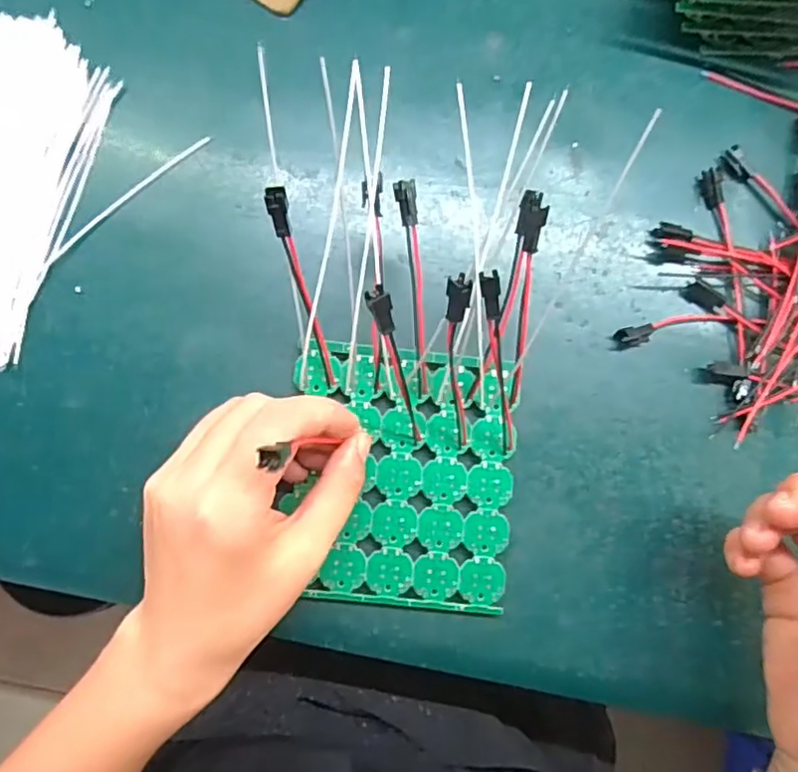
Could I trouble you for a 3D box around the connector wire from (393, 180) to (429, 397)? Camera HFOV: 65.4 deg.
[{"bbox_3d":[0.007,-0.040,0.276,0.008,0.009,0.098,-7,113,-3],"label":"connector wire"}]

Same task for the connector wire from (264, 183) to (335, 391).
[{"bbox_3d":[-0.039,-0.037,0.264,0.008,0.101,0.008,-15,45,-3],"label":"connector wire"}]

